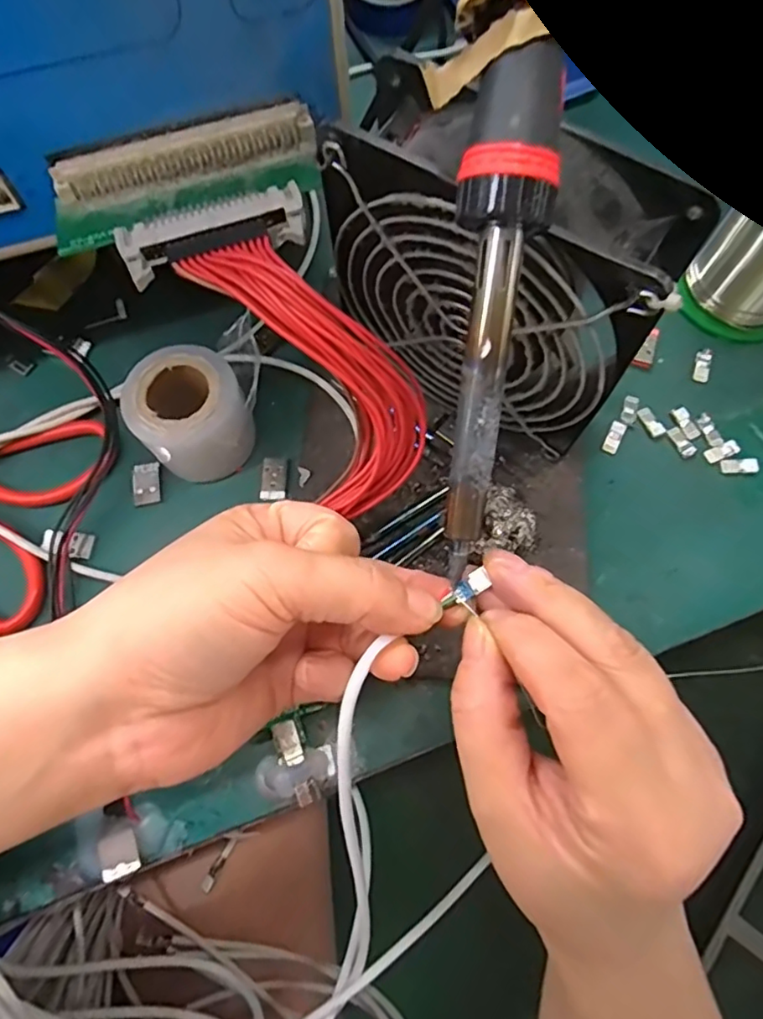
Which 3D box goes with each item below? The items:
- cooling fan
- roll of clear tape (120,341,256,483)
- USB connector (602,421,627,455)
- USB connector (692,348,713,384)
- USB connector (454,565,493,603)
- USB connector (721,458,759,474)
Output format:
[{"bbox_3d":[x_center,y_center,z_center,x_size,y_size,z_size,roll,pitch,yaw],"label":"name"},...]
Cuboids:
[{"bbox_3d":[0.040,-0.079,0.222,0.119,0.122,0.054,36,75,11],"label":"cooling fan"},{"bbox_3d":[-0.084,-0.042,0.255,0.047,0.039,0.046,0,72,0],"label":"roll of clear tape"},{"bbox_3d":[0.111,-0.035,0.270,0.007,0.004,0.017,27,74,9],"label":"USB connector"},{"bbox_3d":[0.159,-0.072,0.281,0.008,0.004,0.018,13,72,5],"label":"USB connector"},{"bbox_3d":[0.029,0.024,0.181,0.011,0.004,0.006,-34,75,-10],"label":"USB connector"},{"bbox_3d":[0.166,-0.020,0.265,0.015,0.004,0.007,-1,72,0],"label":"USB connector"}]

